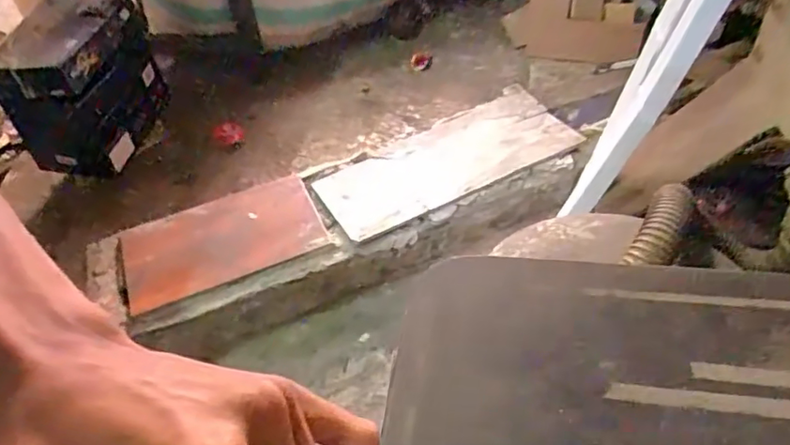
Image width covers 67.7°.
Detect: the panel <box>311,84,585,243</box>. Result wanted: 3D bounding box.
[{"bbox_3d":[0.113,-0.143,1.326,0.561,0.033,0.239,-26,52,-13],"label":"panel"}]

